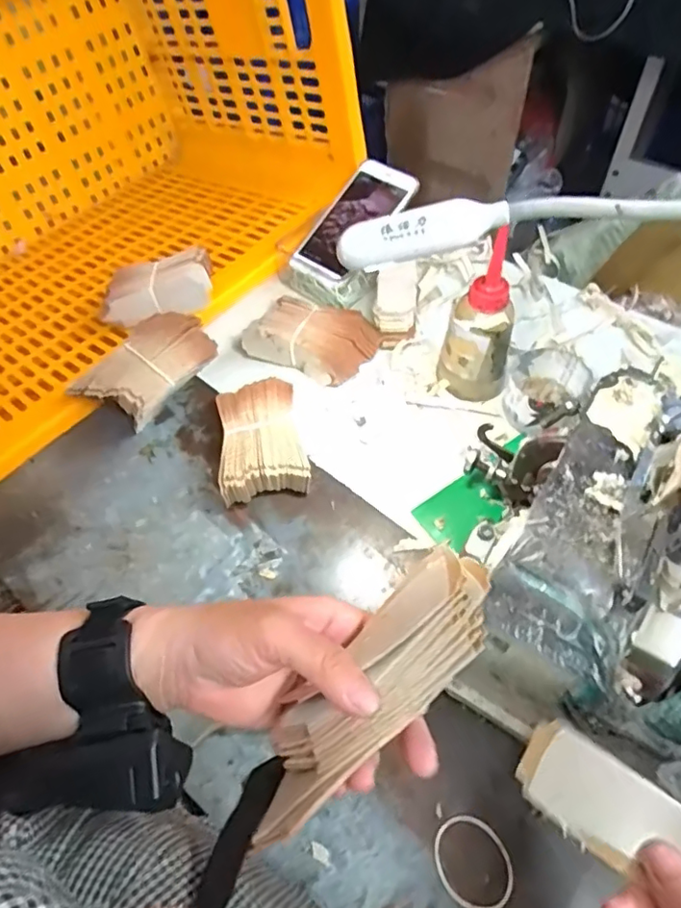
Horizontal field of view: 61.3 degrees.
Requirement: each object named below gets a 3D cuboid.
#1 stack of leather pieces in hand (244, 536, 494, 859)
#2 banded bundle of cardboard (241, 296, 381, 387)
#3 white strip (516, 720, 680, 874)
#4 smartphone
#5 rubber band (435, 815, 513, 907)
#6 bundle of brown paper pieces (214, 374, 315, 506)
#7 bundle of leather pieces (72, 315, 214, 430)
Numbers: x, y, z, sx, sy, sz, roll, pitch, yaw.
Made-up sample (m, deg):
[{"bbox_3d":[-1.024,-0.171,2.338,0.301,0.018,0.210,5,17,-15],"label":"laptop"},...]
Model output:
[{"bbox_3d":[0.014,0.108,0.258,0.044,0.027,0.148,39,83,25],"label":"stack of leather pieces in hand"},{"bbox_3d":[-0.029,-0.118,0.592,0.124,0.043,0.075,20,60,16],"label":"banded bundle of cardboard"},{"bbox_3d":[0.127,0.158,0.246,0.101,0.005,0.039,20,84,39],"label":"white strip"},{"bbox_3d":[0.018,-0.266,0.656,0.070,0.014,0.166,35,78,3],"label":"smartphone"},{"bbox_3d":[0.085,0.261,0.367,0.045,0.004,0.052,-24,58,-12],"label":"rubber band"},{"bbox_3d":[-0.075,-0.014,0.527,0.078,0.044,0.117,-12,56,-4],"label":"bundle of brown paper pieces"},{"bbox_3d":[-0.182,-0.080,0.556,0.064,0.066,0.133,34,65,23],"label":"bundle of leather pieces"}]

